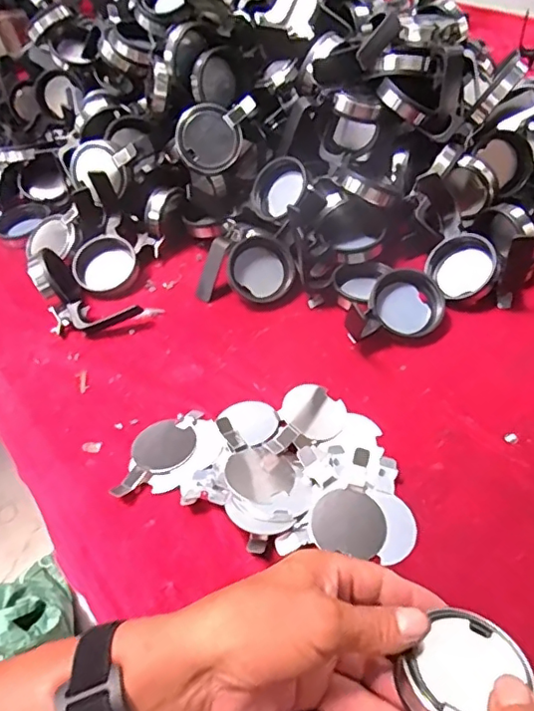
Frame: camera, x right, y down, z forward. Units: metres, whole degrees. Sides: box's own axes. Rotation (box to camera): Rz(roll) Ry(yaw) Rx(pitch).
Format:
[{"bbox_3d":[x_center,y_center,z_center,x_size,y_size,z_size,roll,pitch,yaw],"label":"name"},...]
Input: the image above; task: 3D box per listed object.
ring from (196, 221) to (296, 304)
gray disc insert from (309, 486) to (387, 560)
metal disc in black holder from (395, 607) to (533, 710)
[{"bbox_3d":[-0.020,-0.093,0.612,0.097,0.025,0.088,21,90,4],"label":"ring"},{"bbox_3d":[0.062,0.124,0.418,0.054,0.004,0.048,12,55,9],"label":"gray disc insert"},{"bbox_3d":[0.093,0.202,0.290,0.060,0.065,0.132,17,60,22],"label":"metal disc in black holder"}]

